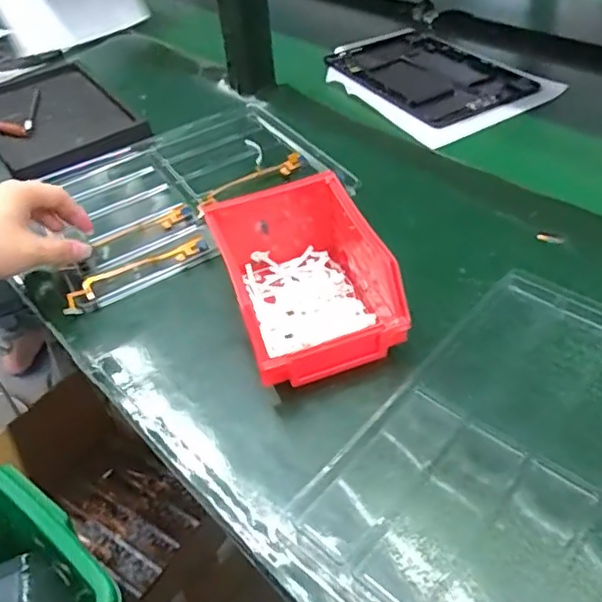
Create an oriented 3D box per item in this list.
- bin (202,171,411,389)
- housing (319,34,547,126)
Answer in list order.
[{"bbox_3d":[0.002,-0.015,0.432,0.102,0.072,0.131,-16,43,-12],"label":"bin"},{"bbox_3d":[0.157,-0.285,0.753,0.173,0.009,0.236,-21,44,-18],"label":"housing"}]

